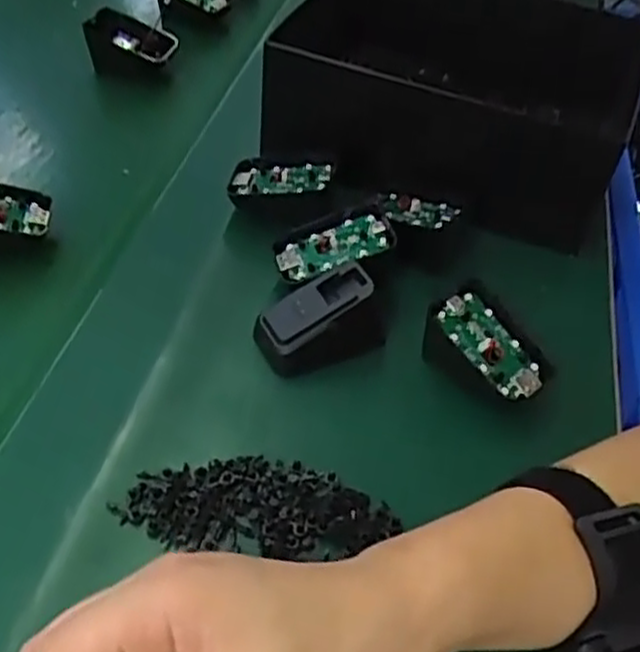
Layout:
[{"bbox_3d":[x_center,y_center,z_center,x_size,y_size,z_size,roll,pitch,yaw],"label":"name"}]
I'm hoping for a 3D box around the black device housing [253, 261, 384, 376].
[{"bbox_3d":[0.000,-0.003,0.426,0.070,0.039,0.037,-14,49,-16],"label":"black device housing"}]

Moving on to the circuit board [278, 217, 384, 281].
[{"bbox_3d":[0.007,-0.046,0.452,0.065,0.007,0.034,-21,49,-2],"label":"circuit board"}]

